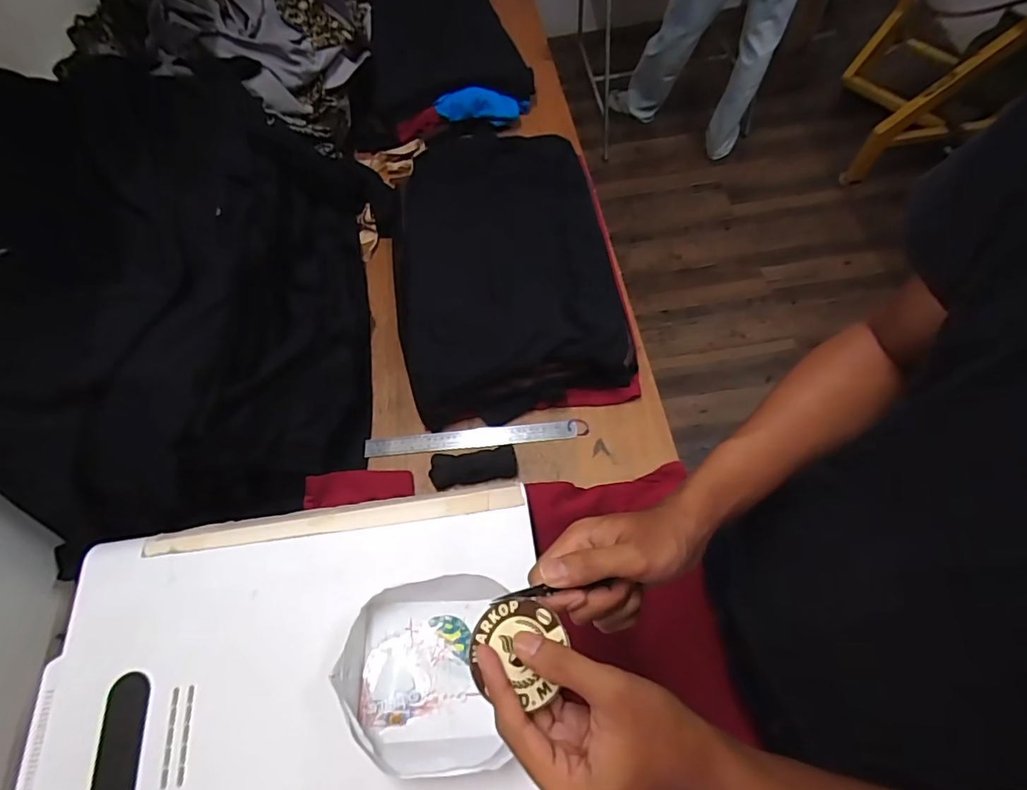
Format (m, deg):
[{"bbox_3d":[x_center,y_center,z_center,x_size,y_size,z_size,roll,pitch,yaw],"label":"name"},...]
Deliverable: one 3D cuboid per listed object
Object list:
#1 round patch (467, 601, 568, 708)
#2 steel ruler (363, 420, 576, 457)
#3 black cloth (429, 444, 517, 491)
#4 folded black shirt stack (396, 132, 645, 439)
[{"bbox_3d":[0.003,0.157,0.322,0.059,0.005,0.057,6,65,-14],"label":"round patch"},{"bbox_3d":[-0.067,0.068,0.798,0.322,0.006,0.034,-6,59,1],"label":"steel ruler"},{"bbox_3d":[-0.059,0.106,0.769,0.125,0.015,0.049,-10,62,-1],"label":"black cloth"},{"bbox_3d":[-0.023,-0.248,0.898,0.376,0.102,0.594,-10,62,-1],"label":"folded black shirt stack"}]

